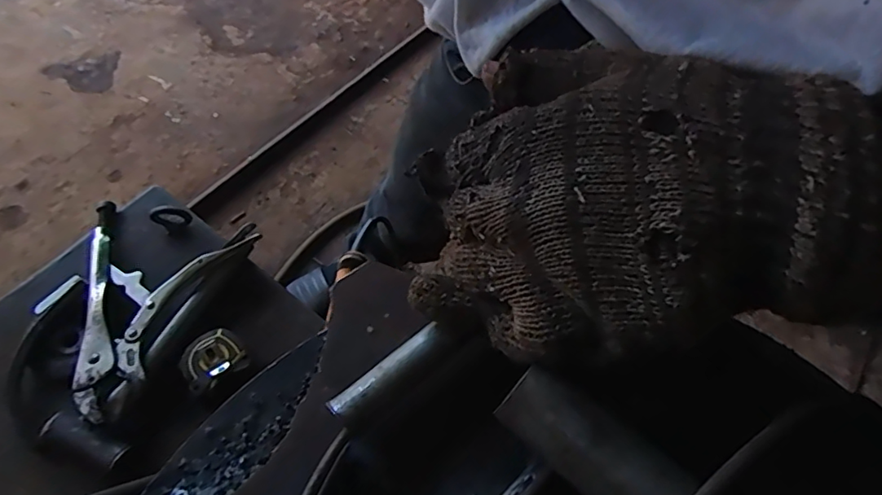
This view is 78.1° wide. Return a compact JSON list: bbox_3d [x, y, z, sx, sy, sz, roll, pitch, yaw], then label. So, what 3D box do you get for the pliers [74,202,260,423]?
[{"bbox_3d":[-0.316,0.037,0.540,0.151,0.020,0.209,31,61,8],"label":"pliers"}]

